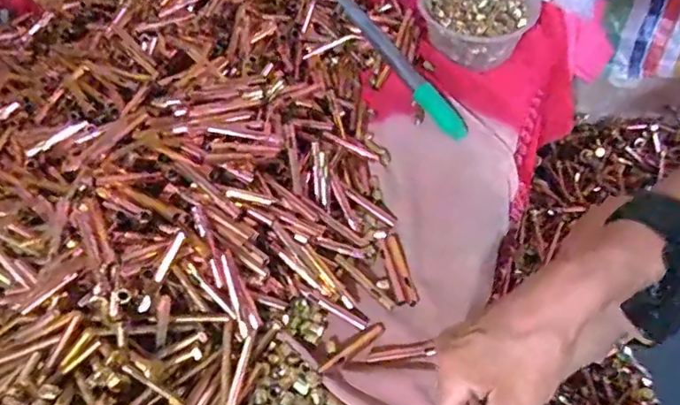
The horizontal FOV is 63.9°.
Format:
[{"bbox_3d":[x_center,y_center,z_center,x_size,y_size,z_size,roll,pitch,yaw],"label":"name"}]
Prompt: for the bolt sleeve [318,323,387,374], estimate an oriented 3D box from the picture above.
[{"bbox_3d":[0.012,0.141,0.530,0.081,0.010,0.013,-26,52,-35],"label":"bolt sleeve"}]

